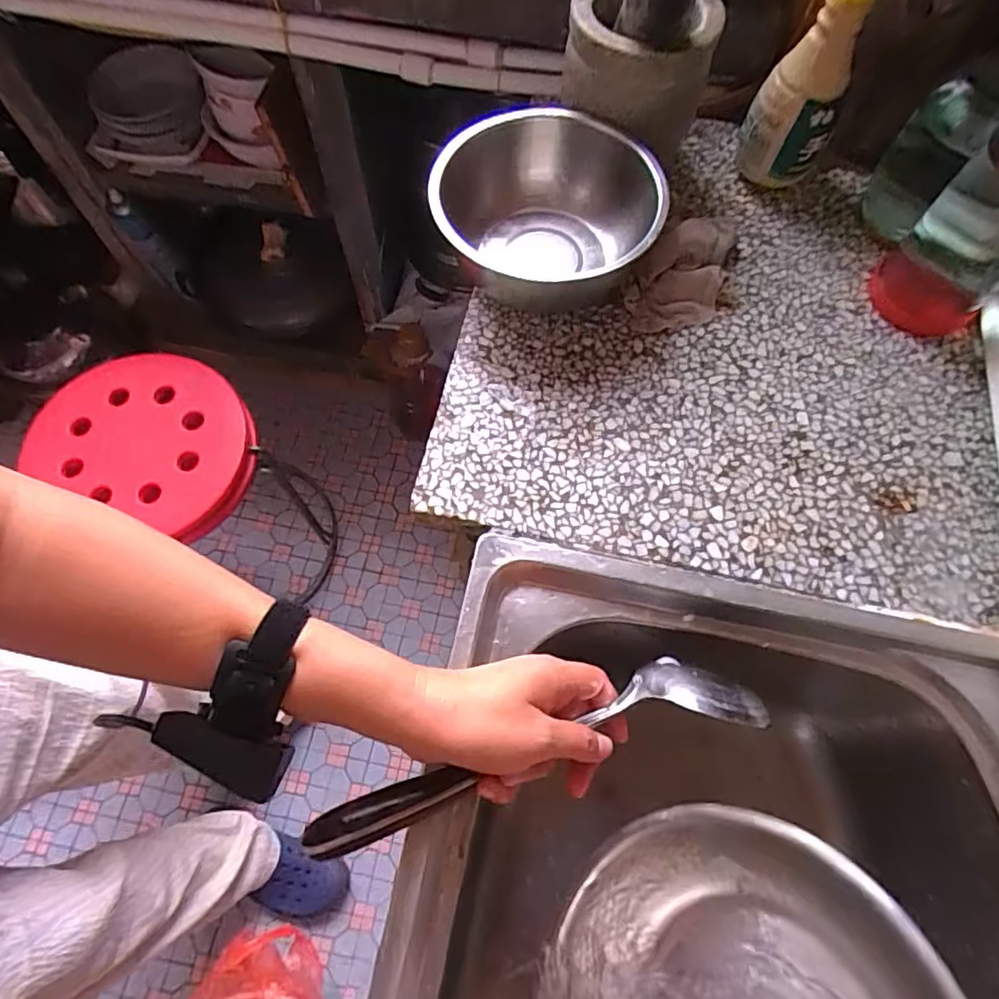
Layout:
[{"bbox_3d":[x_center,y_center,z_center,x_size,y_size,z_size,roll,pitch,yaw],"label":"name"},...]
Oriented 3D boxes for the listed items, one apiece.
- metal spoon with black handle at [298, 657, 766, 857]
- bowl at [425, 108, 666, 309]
[{"bbox_3d":[0.023,0.155,0.360,0.278,0.039,0.053,-16,68,-10],"label":"metal spoon with black handle"},{"bbox_3d":[0.046,-0.247,0.511,0.182,0.083,0.157,20,68,8],"label":"bowl"}]

